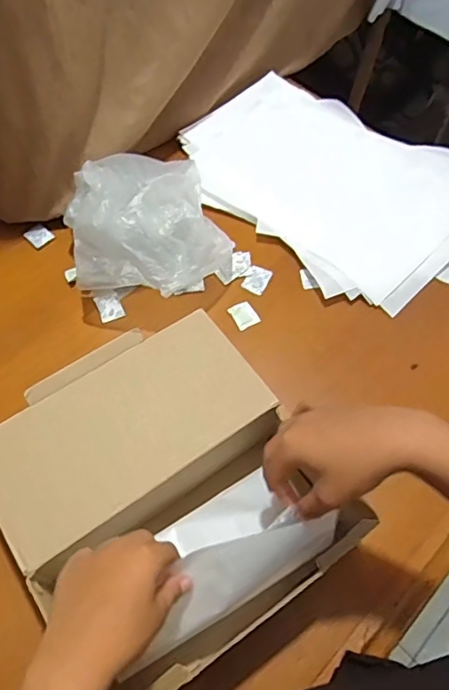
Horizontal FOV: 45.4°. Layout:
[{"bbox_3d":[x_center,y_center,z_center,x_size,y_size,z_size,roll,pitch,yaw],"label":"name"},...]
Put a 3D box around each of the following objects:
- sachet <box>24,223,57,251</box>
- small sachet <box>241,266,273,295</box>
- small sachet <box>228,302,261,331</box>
[{"bbox_3d":[-0.253,-0.148,0.735,0.032,0.004,0.036,-39,68,-22],"label":"sachet"},{"bbox_3d":[0.044,-0.088,0.719,0.031,0.007,0.041,25,62,12],"label":"small sachet"},{"bbox_3d":[0.026,-0.039,0.691,0.032,0.004,0.035,-26,64,-16],"label":"small sachet"}]

